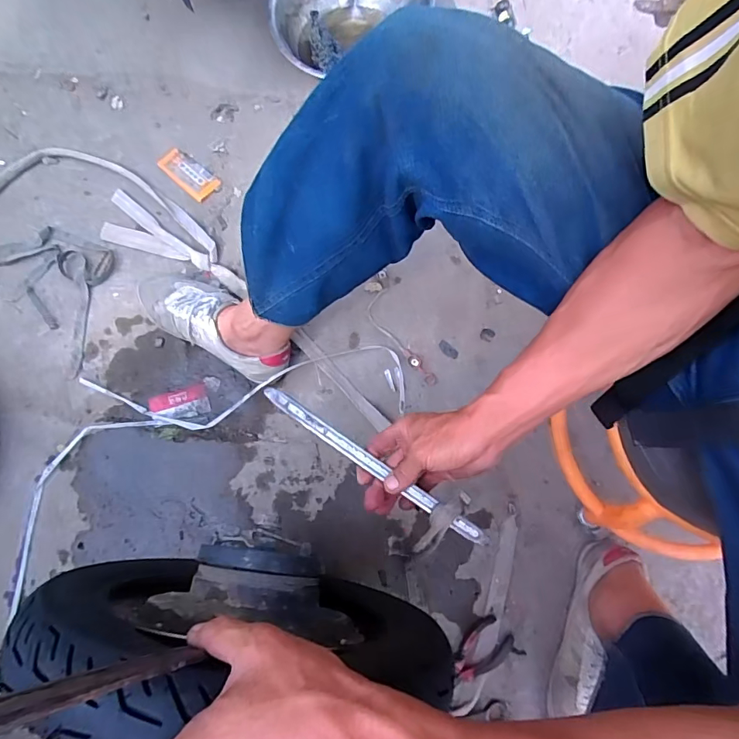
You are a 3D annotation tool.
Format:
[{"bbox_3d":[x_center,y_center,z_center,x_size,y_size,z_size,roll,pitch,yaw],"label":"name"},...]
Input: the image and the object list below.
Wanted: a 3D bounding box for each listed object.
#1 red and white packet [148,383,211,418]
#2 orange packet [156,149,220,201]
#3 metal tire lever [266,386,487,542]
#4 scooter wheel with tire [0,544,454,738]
[{"bbox_3d":[-0.311,0.056,0.742,0.095,0.004,0.050,-13,80,-4],"label":"red and white packet"},{"bbox_3d":[-0.327,-0.357,0.823,0.108,0.013,0.052,41,81,6],"label":"orange packet"},{"bbox_3d":[0.005,0.105,0.494,0.279,0.020,0.019,34,81,4],"label":"metal tire lever"},{"bbox_3d":[-0.099,0.202,0.393,0.326,0.298,0.078,3,80,-1],"label":"scooter wheel with tire"}]

